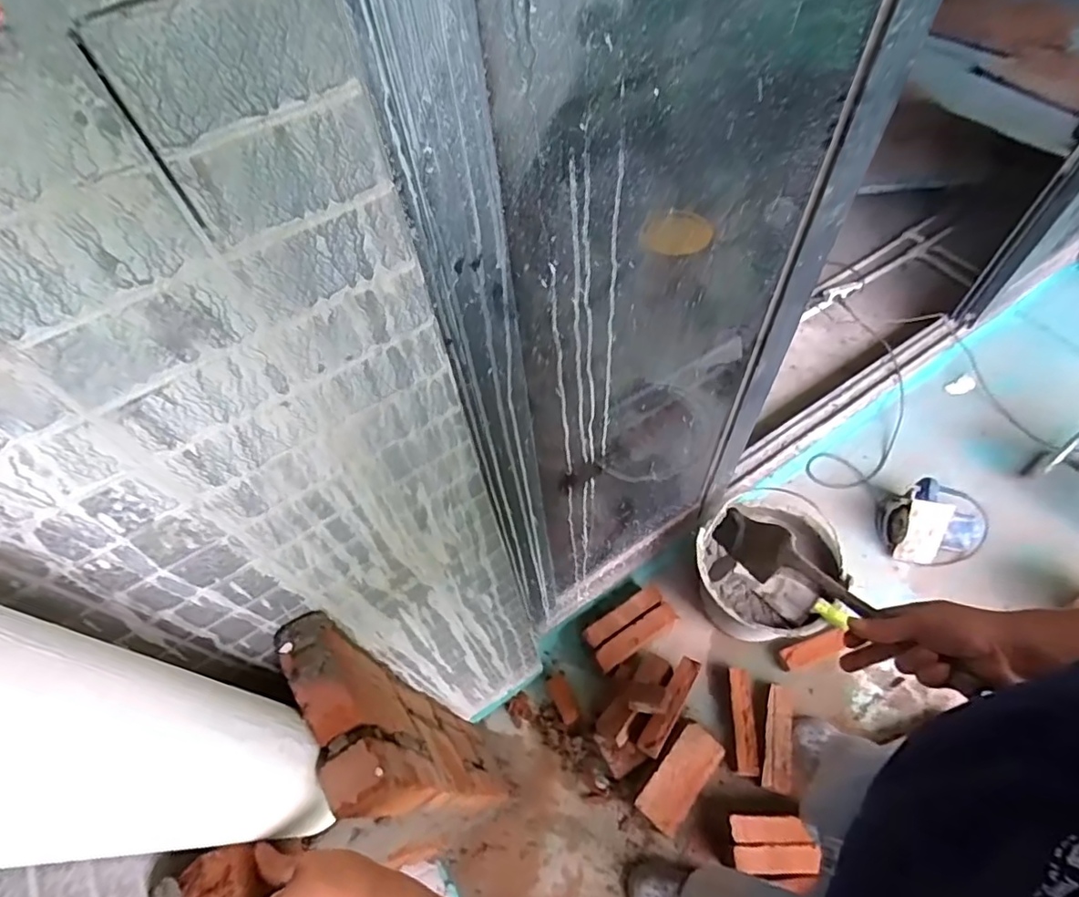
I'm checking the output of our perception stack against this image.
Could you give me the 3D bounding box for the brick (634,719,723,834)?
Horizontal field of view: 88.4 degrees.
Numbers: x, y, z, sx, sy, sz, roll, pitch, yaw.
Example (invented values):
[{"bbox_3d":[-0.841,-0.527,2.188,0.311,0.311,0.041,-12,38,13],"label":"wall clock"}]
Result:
[{"bbox_3d":[0.310,0.720,1.215,0.094,0.050,0.212,35,66,24],"label":"brick"}]

